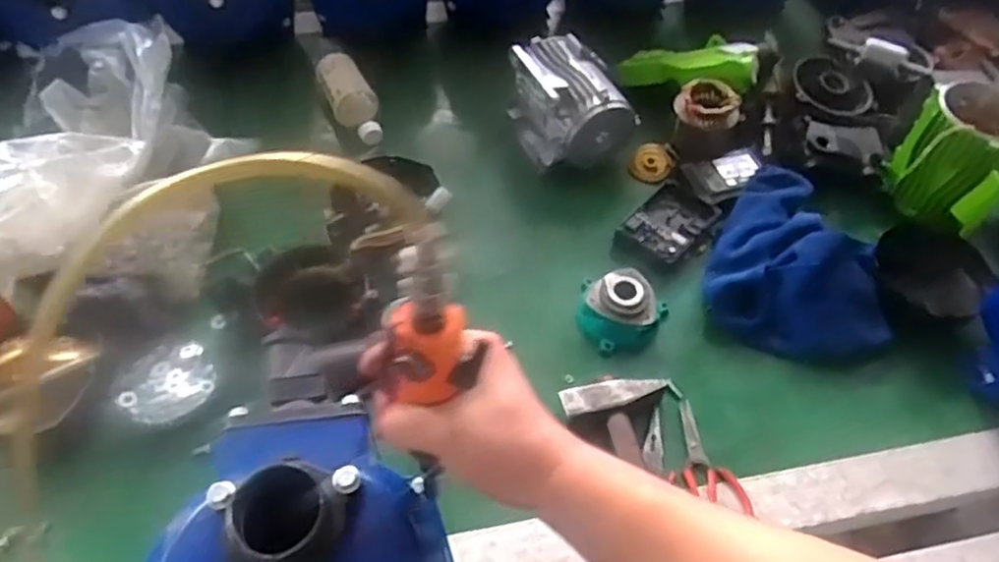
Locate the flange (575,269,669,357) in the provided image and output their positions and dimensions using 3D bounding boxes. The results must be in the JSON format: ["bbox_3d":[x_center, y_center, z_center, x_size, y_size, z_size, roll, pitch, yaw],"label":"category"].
[{"bbox_3d":[0.145,0.031,0.859,0.108,0.043,0.108,17,54,10],"label":"flange"}]

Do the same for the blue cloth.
[{"bbox_3d":[0.386,-0.039,0.882,0.211,0.072,0.270,26,56,16],"label":"blue cloth"}]

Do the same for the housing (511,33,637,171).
[{"bbox_3d":[0.108,-0.253,1.037,0.143,0.137,0.162,-21,57,-17],"label":"housing"}]

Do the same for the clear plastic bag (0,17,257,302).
[{"bbox_3d":[-0.488,-0.153,0.905,0.306,0.119,0.394,5,53,1],"label":"clear plastic bag"}]

